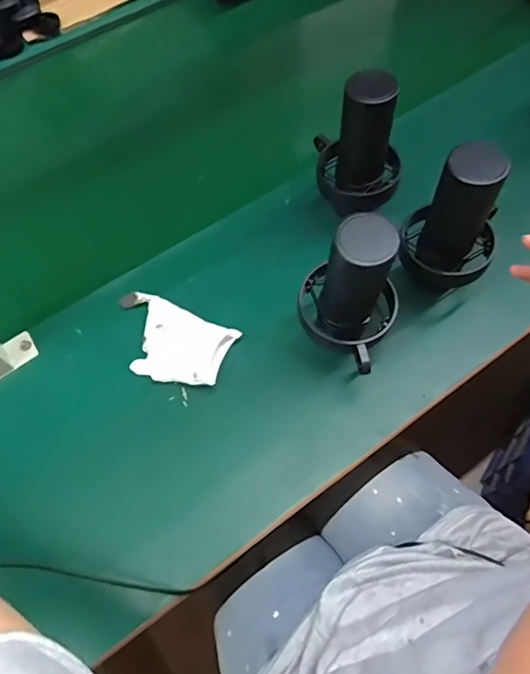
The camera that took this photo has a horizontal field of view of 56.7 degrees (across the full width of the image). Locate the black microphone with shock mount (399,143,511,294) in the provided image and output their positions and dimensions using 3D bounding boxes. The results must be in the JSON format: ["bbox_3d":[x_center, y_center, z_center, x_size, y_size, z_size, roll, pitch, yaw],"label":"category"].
[{"bbox_3d":[0.199,-0.128,0.497,0.095,0.152,0.092,19,64,12],"label":"black microphone with shock mount"}]

